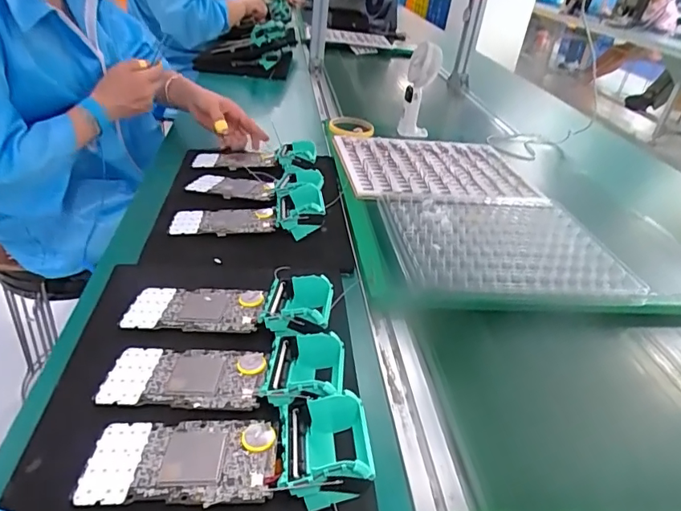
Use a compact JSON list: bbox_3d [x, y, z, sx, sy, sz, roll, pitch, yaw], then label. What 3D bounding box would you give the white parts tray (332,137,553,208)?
[{"bbox_3d":[0.159,-0.152,0.832,0.324,0.030,0.289,6,33,-1],"label":"white parts tray"}]

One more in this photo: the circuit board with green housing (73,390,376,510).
[{"bbox_3d":[-0.077,0.131,0.334,0.191,0.040,0.068,3,33,-6],"label":"circuit board with green housing"}]

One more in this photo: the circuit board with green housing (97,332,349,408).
[{"bbox_3d":[-0.094,0.088,0.397,0.192,0.038,0.073,6,33,0],"label":"circuit board with green housing"}]

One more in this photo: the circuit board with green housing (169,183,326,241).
[{"bbox_3d":[-0.117,-0.060,0.618,0.193,0.040,0.086,-1,34,-12],"label":"circuit board with green housing"}]

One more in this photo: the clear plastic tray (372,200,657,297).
[{"bbox_3d":[0.208,-0.021,0.634,0.286,0.022,0.218,3,33,-6],"label":"clear plastic tray"}]

